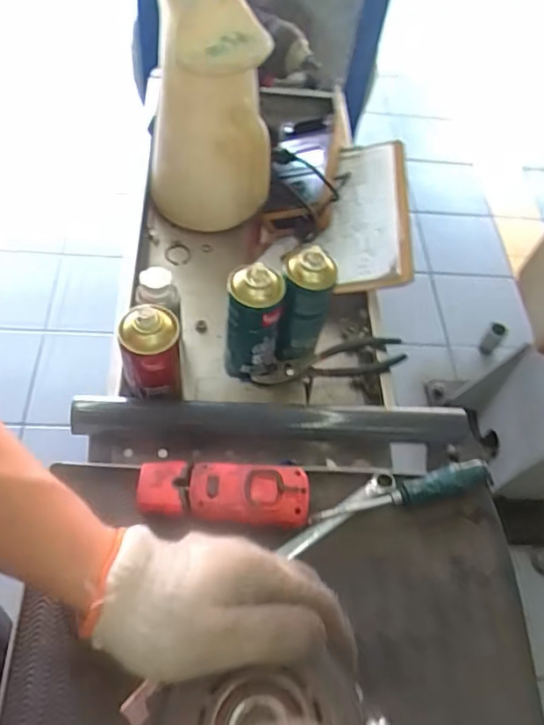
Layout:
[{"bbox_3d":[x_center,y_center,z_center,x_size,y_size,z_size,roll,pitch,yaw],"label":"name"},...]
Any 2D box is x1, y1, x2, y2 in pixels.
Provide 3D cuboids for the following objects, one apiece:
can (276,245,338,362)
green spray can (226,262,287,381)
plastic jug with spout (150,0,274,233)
[{"bbox_3d":[0.040,-0.065,0.689,0.060,0.157,0.055,3,57,-5],"label":"can"},{"bbox_3d":[-0.021,-0.048,0.678,0.062,0.155,0.057,3,57,-5],"label":"green spray can"},{"bbox_3d":[-0.092,-0.349,0.793,0.183,0.334,0.117,4,57,-5],"label":"plastic jug with spout"}]

